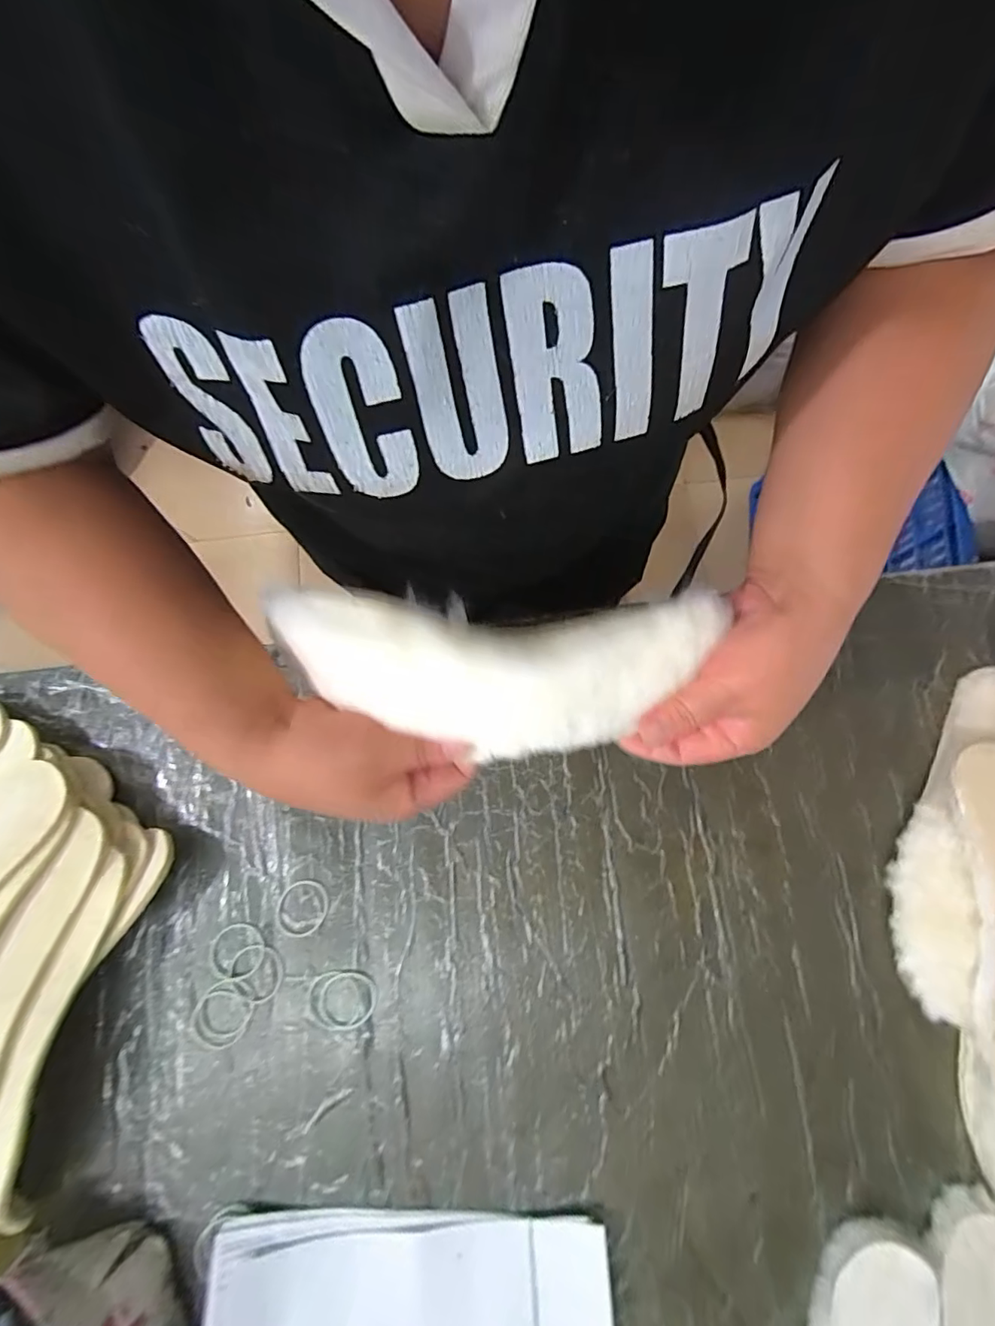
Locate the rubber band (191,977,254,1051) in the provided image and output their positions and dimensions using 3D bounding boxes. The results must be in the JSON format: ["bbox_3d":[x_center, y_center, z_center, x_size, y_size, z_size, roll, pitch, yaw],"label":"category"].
[{"bbox_3d":[-0.212,0.269,0.401,0.043,0.004,0.050,19,77,6],"label":"rubber band"}]

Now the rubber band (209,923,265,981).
[{"bbox_3d":[-0.204,0.226,0.409,0.043,0.004,0.040,-3,76,1],"label":"rubber band"}]

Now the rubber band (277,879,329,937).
[{"bbox_3d":[-0.154,0.193,0.412,0.038,0.004,0.042,6,76,3],"label":"rubber band"}]

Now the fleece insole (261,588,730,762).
[{"bbox_3d":[-0.007,0.002,0.259,0.229,0.070,0.078,2,76,0],"label":"fleece insole"}]

